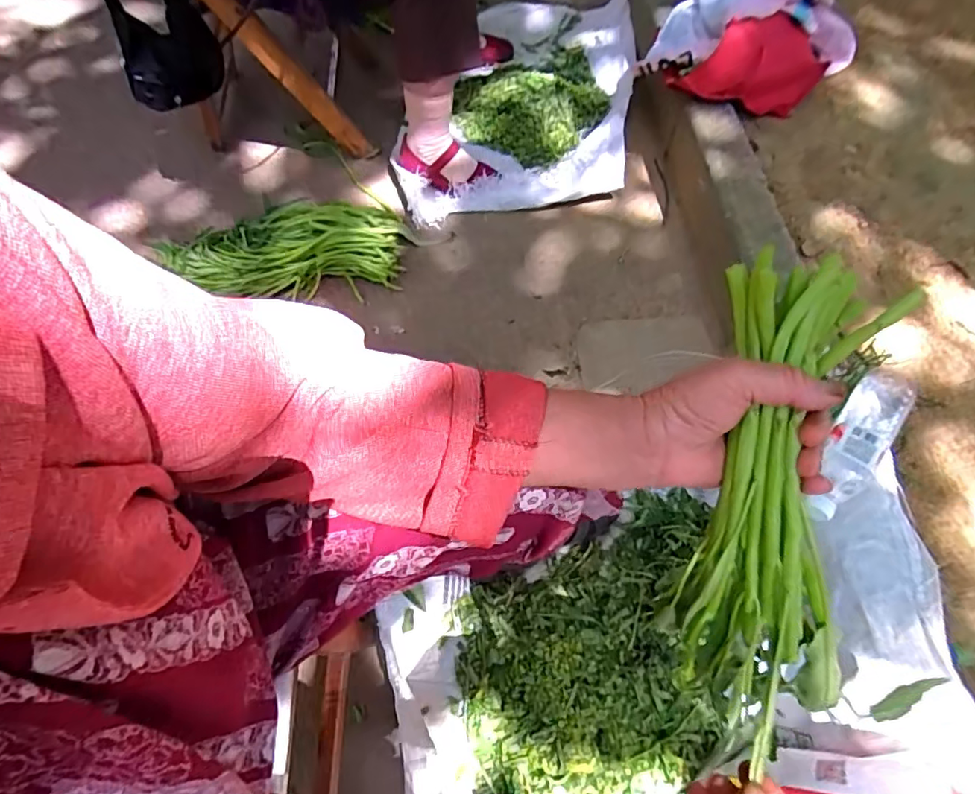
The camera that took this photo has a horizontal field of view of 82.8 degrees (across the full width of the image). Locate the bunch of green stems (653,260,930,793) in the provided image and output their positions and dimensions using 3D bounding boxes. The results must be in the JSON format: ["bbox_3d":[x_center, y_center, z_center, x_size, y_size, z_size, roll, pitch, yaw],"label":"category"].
[{"bbox_3d":[0.171,0.087,0.332,0.105,0.061,0.325,0,102,2],"label":"bunch of green stems"}]

